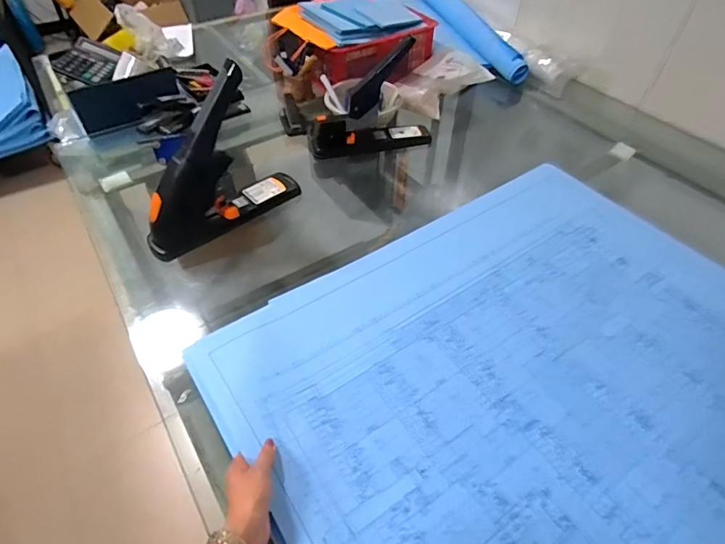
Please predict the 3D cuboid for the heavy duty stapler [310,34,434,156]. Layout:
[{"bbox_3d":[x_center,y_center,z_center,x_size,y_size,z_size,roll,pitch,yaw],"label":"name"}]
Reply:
[{"bbox_3d":[0.020,-0.405,1.079,0.311,0.247,0.059,-11,48,-9],"label":"heavy duty stapler"}]

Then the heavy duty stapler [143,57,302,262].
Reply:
[{"bbox_3d":[-0.280,-0.203,0.848,0.072,0.283,0.320,35,56,29],"label":"heavy duty stapler"}]

